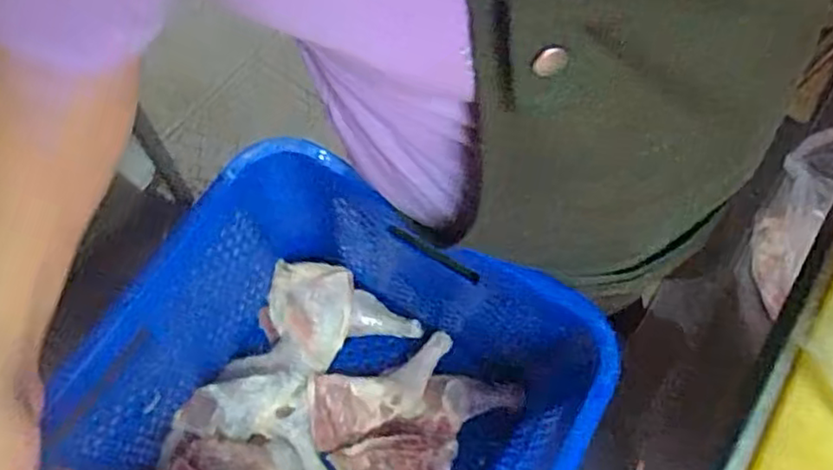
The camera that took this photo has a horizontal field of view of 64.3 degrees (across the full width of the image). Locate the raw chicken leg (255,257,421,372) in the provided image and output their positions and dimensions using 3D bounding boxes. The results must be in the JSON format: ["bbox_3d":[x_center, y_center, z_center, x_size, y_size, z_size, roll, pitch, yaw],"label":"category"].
[{"bbox_3d":[-0.103,0.104,0.779,0.157,0.077,0.112,32,71,10],"label":"raw chicken leg"}]

